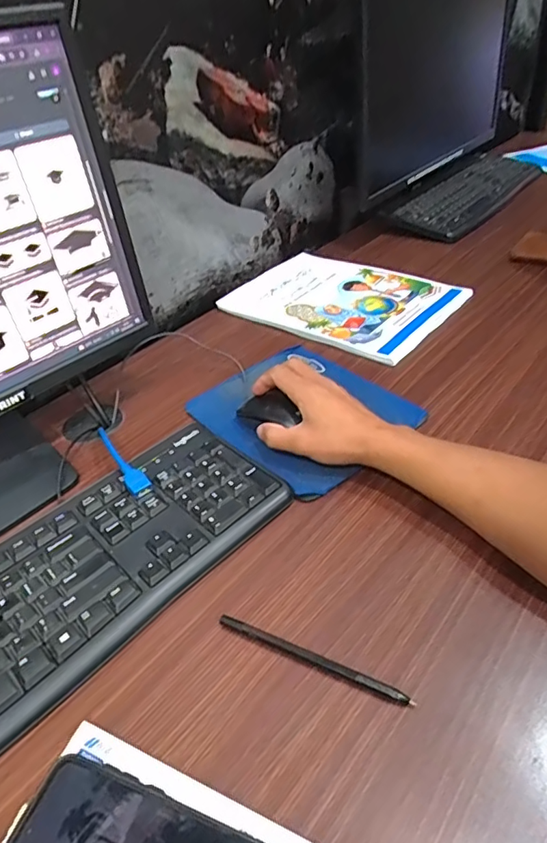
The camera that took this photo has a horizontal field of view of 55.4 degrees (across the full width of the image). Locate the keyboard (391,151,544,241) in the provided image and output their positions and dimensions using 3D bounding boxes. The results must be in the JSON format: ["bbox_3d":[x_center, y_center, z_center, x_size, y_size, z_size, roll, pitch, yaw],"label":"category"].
[{"bbox_3d":[0.387,-0.447,1.011,0.122,0.037,0.457,25,49,32],"label":"keyboard"}]

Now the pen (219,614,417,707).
[{"bbox_3d":[0.025,0.159,0.351,0.139,0.006,0.007,15,44,24],"label":"pen"}]

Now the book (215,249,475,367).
[{"bbox_3d":[0.084,-0.182,0.748,0.323,0.013,0.210,28,51,34],"label":"book"}]

